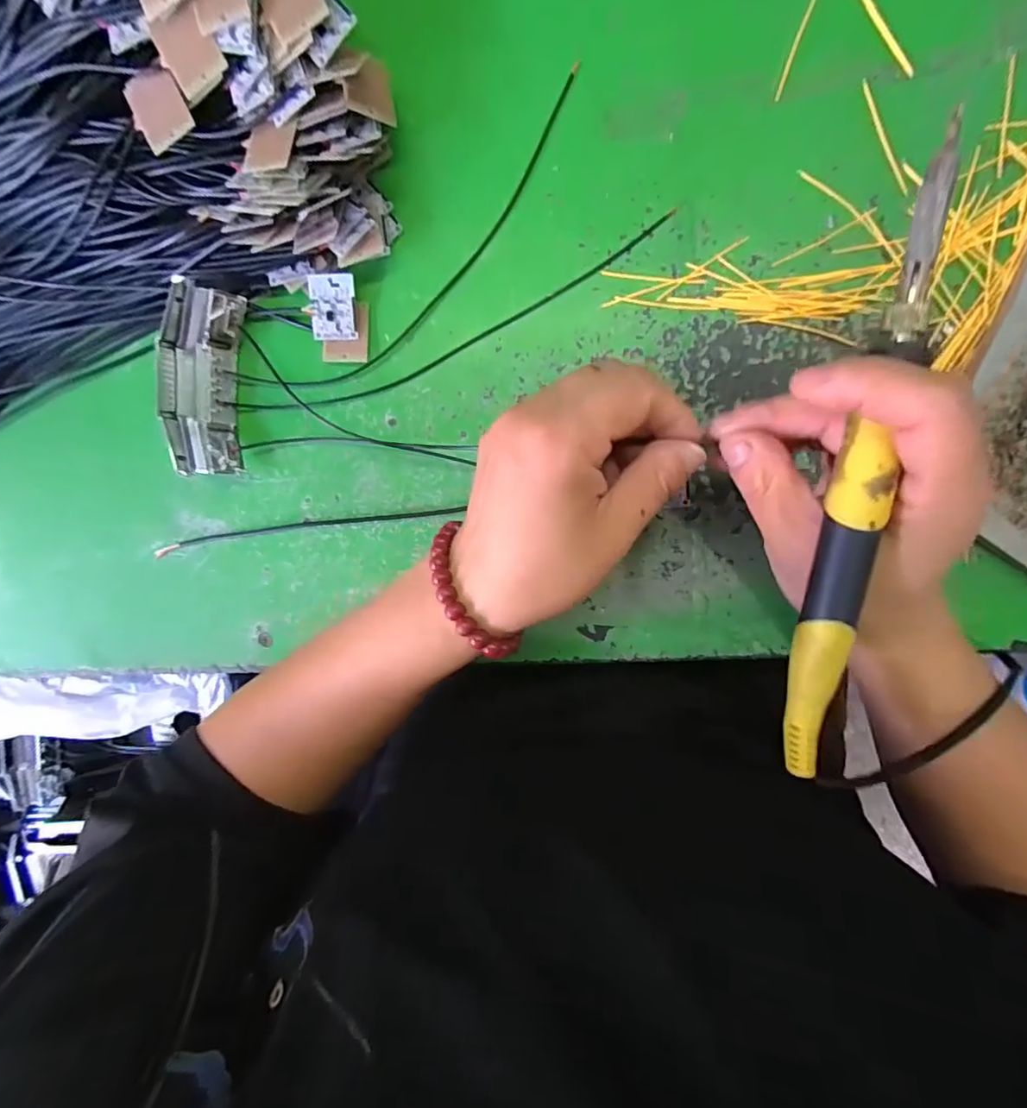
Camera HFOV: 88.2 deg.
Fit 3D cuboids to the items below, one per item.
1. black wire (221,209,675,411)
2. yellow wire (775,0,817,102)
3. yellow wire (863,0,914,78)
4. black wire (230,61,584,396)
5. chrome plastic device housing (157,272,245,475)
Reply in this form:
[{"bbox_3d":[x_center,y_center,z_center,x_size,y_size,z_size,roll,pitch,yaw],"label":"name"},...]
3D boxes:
[{"bbox_3d":[-0.037,-0.116,0.284,0.257,0.010,0.025,-20,101,7],"label":"black wire"},{"bbox_3d":[0.136,-0.246,0.252,0.004,0.004,0.052,20,98,4],"label":"yellow wire"},{"bbox_3d":[0.173,-0.249,0.248,0.005,0.004,0.055,-31,92,8],"label":"yellow wire"},{"bbox_3d":[-0.049,-0.152,0.281,0.237,0.009,0.050,-37,92,9],"label":"black wire"},{"bbox_3d":[-0.170,-0.093,0.291,0.037,0.023,0.095,7,97,5],"label":"chrome plastic device housing"}]

